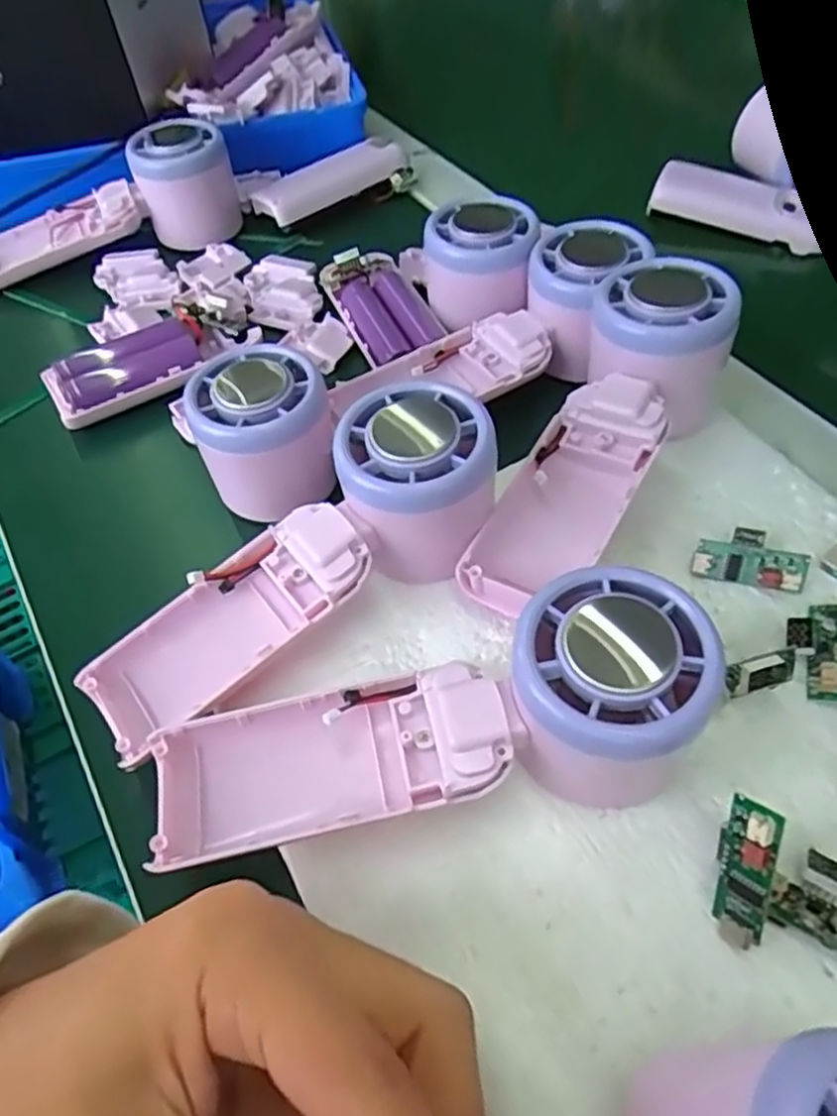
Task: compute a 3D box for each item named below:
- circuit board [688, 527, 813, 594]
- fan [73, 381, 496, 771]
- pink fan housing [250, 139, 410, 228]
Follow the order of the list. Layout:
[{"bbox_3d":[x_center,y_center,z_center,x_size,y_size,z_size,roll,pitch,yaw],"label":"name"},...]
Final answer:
[{"bbox_3d":[0.123,0.000,0.267,0.038,0.006,0.020,11,90,16],"label":"circuit board"},{"bbox_3d":[-0.040,0.005,0.264,0.167,0.052,0.059,-37,57,4],"label":"fan"},{"bbox_3d":[-0.055,-0.238,0.455,0.100,0.021,0.037,-30,57,-17],"label":"pink fan housing"}]

